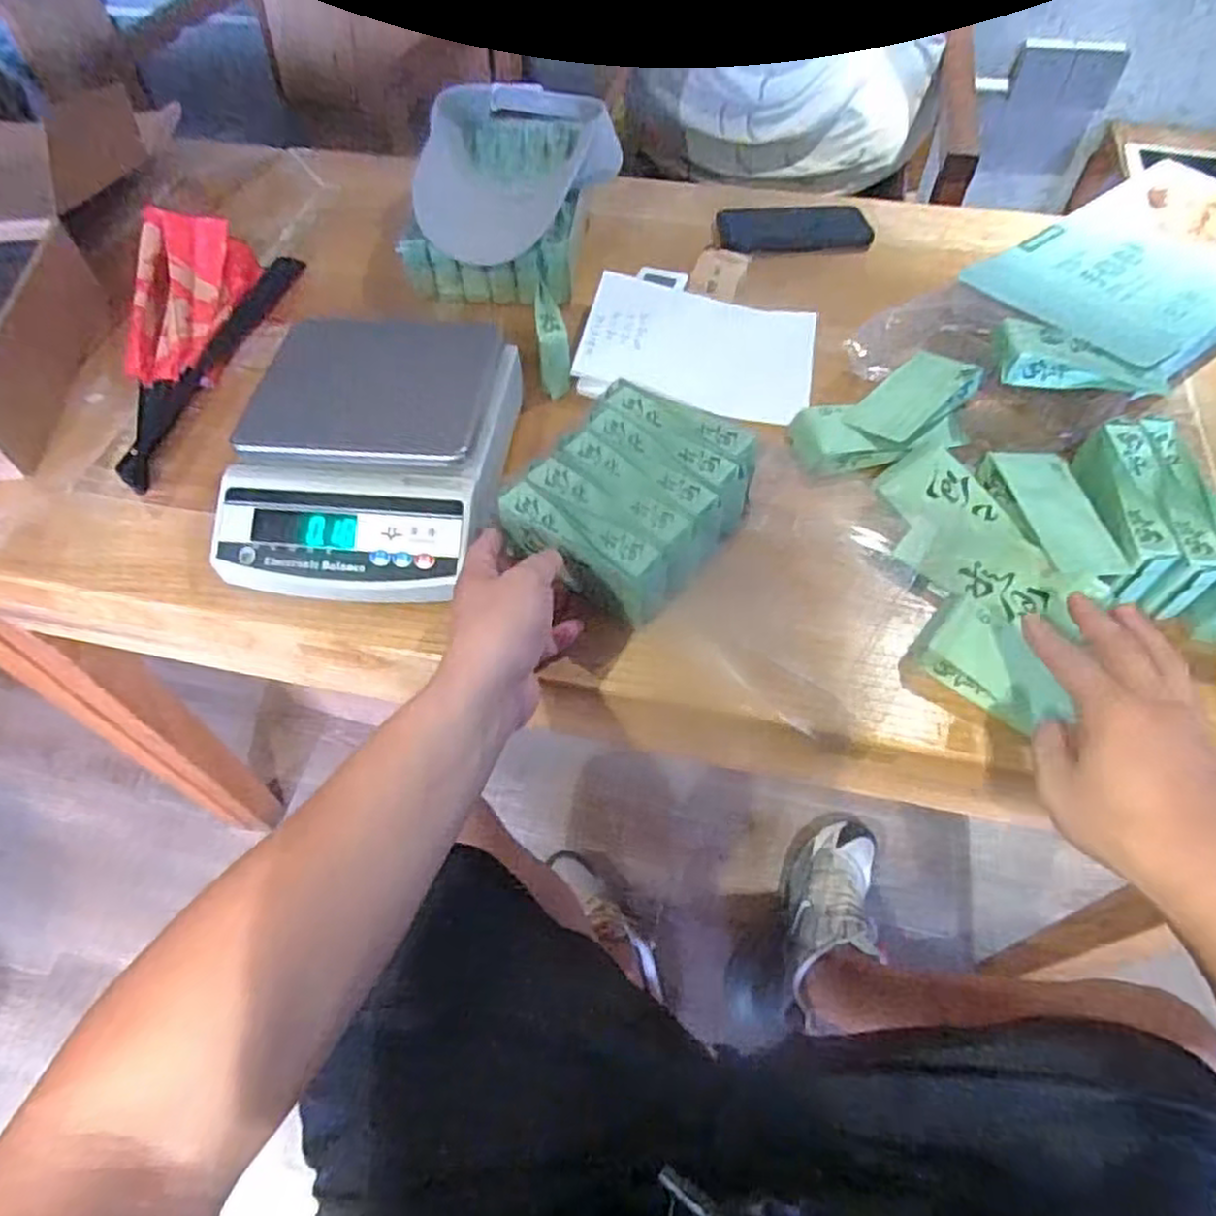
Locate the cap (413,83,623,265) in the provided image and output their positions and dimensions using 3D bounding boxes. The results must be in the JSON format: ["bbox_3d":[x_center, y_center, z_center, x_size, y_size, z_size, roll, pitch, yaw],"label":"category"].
[{"bbox_3d":[-0.091,-0.469,0.783,0.204,0.064,0.259,-4,56,-3],"label":"cap"}]

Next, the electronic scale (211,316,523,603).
[{"bbox_3d":[-0.180,-0.120,0.574,0.192,0.077,0.231,5,56,4],"label":"electronic scale"}]

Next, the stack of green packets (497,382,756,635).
[{"bbox_3d":[0.023,-0.085,0.561,0.138,0.045,0.173,30,61,18],"label":"stack of green packets"}]

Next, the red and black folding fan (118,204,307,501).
[{"bbox_3d":[-0.371,-0.248,0.672,0.121,0.068,0.312,-4,56,-3],"label":"red and black folding fan"}]

